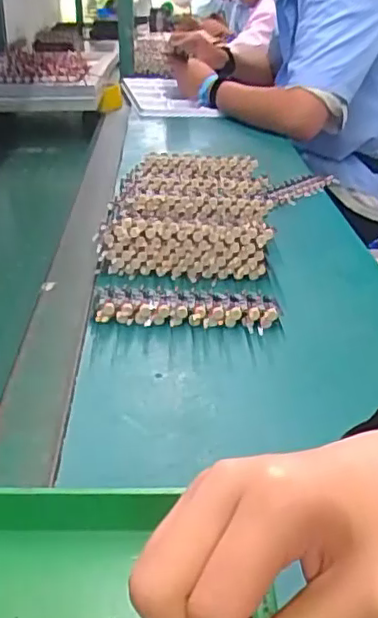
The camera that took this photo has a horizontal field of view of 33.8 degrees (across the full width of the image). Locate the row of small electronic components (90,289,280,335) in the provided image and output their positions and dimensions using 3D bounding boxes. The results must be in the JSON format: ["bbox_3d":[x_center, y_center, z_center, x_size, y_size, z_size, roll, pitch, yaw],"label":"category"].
[{"bbox_3d":[-0.002,0.002,0.557,0.156,0.021,0.059,-1,28,-4],"label":"row of small electronic components"}]

